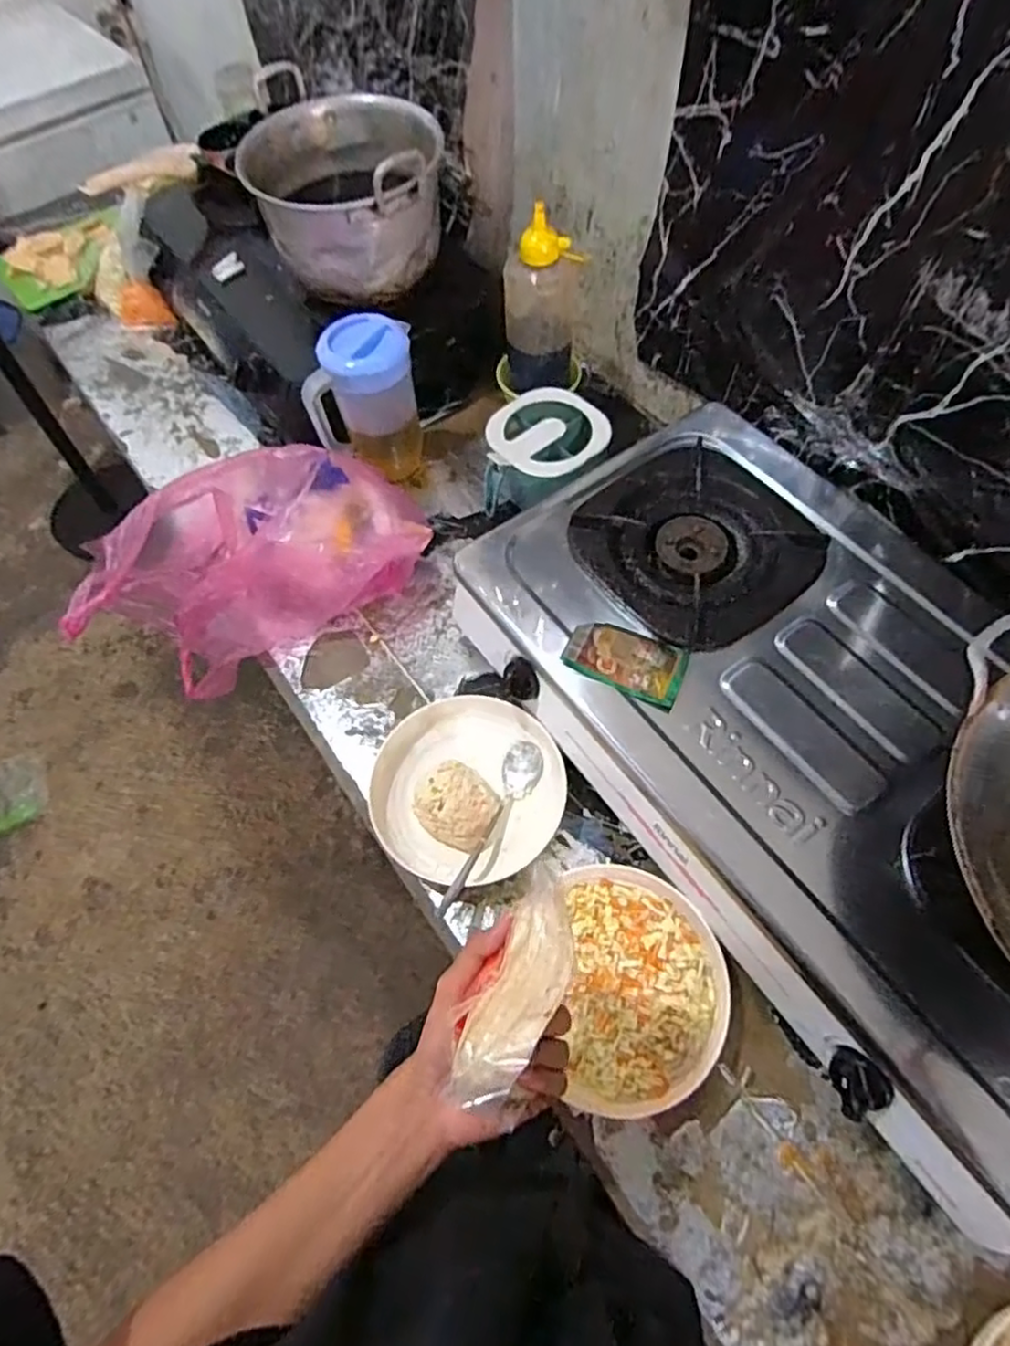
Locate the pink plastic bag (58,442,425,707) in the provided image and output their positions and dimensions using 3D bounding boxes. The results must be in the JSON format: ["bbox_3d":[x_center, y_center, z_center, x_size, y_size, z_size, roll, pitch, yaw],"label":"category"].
[{"bbox_3d":[-0.288,-0.119,0.772,0.397,0.203,0.165,-23,63,-9],"label":"pink plastic bag"}]

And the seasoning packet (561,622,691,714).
[{"bbox_3d":[0.111,-0.012,0.611,0.107,0.008,0.064,22,65,14],"label":"seasoning packet"}]

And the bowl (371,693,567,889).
[{"bbox_3d":[-0.034,0.115,0.674,0.185,0.064,0.189,-1,62,2],"label":"bowl"}]

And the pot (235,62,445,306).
[{"bbox_3d":[-0.193,-0.586,0.818,0.220,0.151,0.218,-1,62,2],"label":"pot"}]

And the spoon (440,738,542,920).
[{"bbox_3d":[-0.011,0.150,0.653,0.041,0.022,0.196,21,52,13],"label":"spoon"}]

